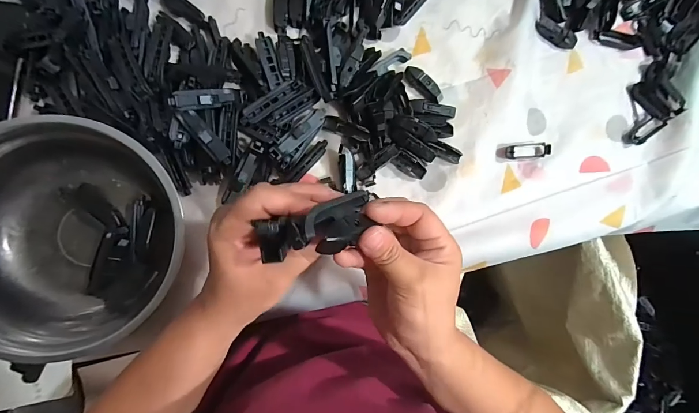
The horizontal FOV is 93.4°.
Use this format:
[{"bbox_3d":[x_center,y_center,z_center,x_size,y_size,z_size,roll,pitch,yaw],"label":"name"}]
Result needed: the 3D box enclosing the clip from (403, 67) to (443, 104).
[{"bbox_3d":[0.085,-0.139,0.376,0.053,0.015,0.015,43,85,-2],"label":"clip"}]

